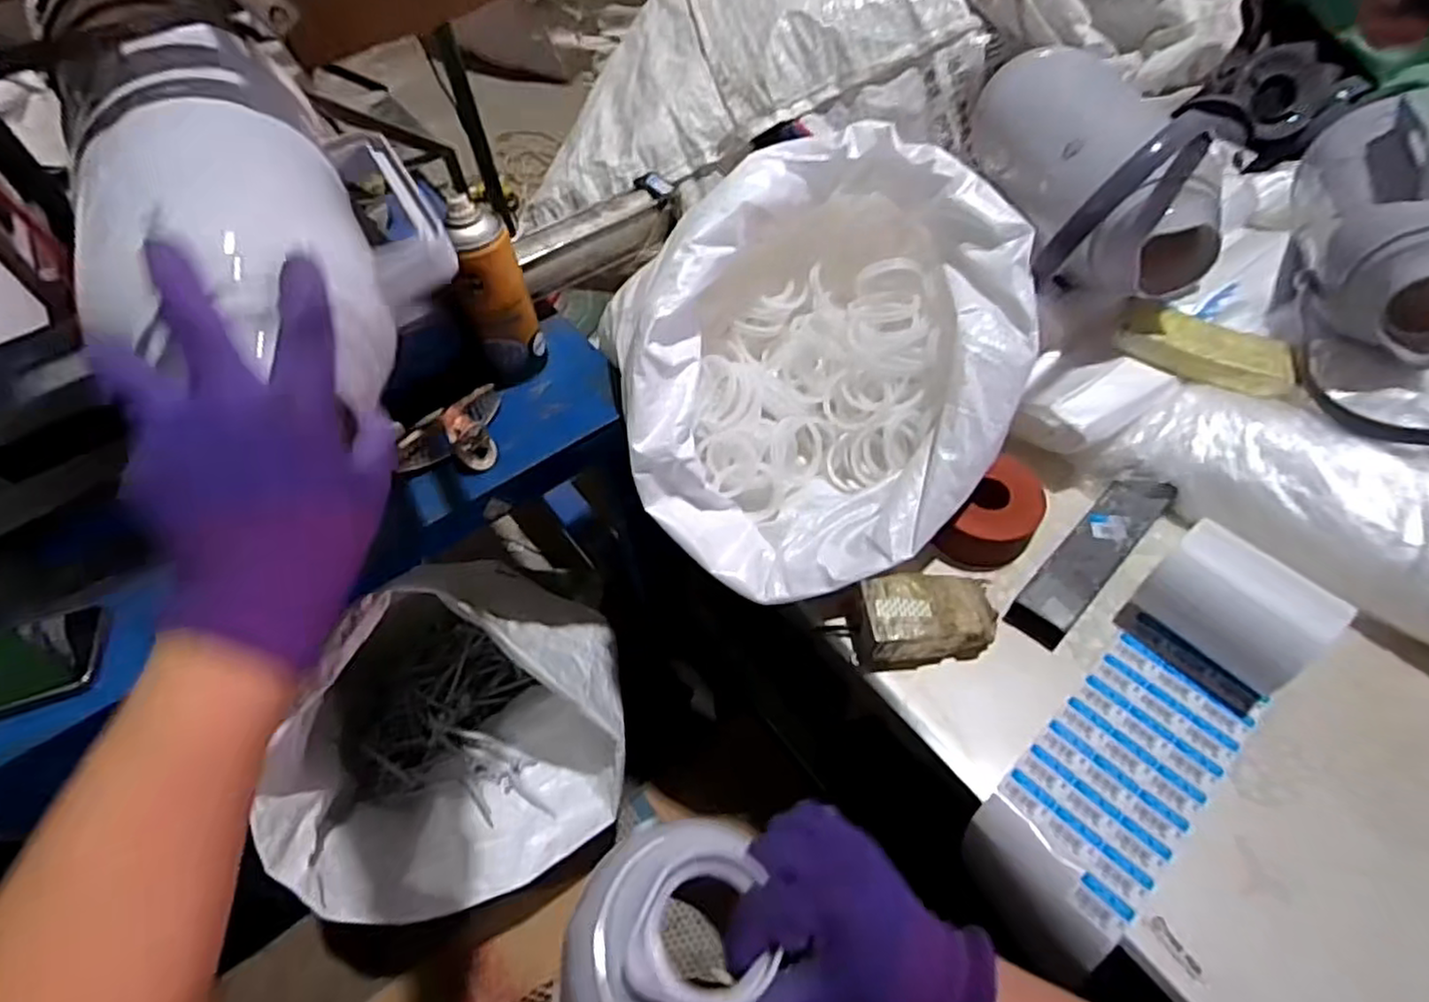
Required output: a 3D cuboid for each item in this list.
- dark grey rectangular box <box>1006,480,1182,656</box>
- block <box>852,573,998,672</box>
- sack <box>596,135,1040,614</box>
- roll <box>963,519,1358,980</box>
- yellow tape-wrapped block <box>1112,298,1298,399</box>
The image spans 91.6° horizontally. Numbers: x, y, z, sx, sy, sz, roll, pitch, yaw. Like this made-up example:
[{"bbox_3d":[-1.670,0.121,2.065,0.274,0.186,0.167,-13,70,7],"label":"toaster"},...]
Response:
[{"bbox_3d":[0.333,0.046,0.616,0.197,0.033,0.047,-39,60,-22],"label":"dark grey rectangular box"},{"bbox_3d":[0.177,0.100,0.579,0.121,0.052,0.068,-3,54,1],"label":"block"},{"bbox_3d":[0.073,-0.127,0.611,0.350,0.219,0.344,34,63,25],"label":"sack"},{"bbox_3d":[0.326,0.189,0.541,0.117,0.103,0.351,36,79,26],"label":"roll"},{"bbox_3d":[0.461,-0.141,0.658,0.151,0.032,0.062,30,61,23],"label":"yellow tape-wrapped block"}]

